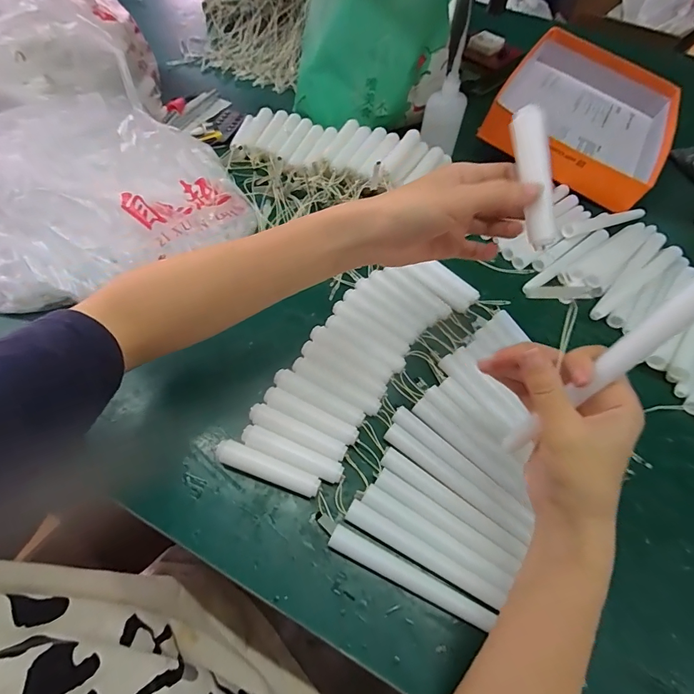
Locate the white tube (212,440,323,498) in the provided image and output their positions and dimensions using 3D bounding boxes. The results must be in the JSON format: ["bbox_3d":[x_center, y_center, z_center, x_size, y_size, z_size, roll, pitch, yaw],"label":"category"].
[{"bbox_3d":[-0.065,0.100,0.333,0.089,0.015,0.018,19,59,7],"label":"white tube"}]

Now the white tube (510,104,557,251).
[{"bbox_3d":[0.123,-0.110,0.264,0.016,0.020,0.087,-10,92,-8],"label":"white tube"}]

